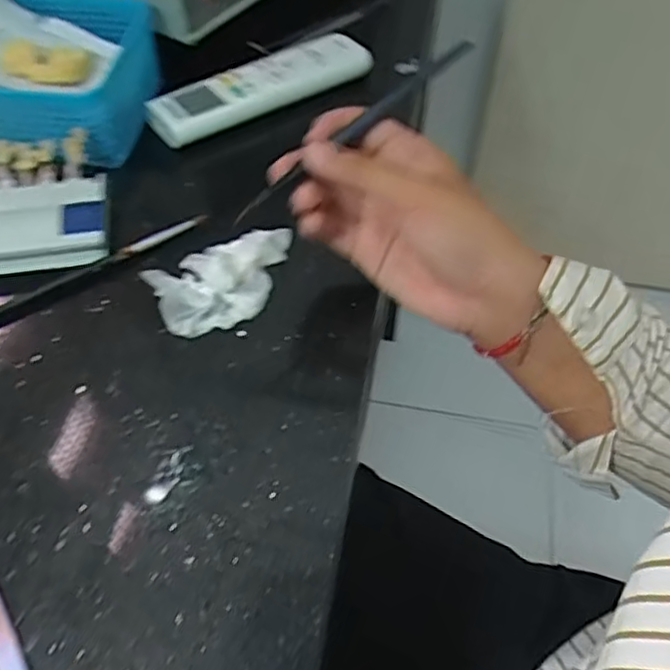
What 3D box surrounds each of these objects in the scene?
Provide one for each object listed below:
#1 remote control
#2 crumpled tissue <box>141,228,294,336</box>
[{"bbox_3d":[-0.055,-0.189,0.514,0.174,0.026,0.052,-26,57,-17],"label":"remote control"},{"bbox_3d":[-0.057,-0.030,0.365,0.079,0.018,0.052,-22,56,-15],"label":"crumpled tissue"}]

